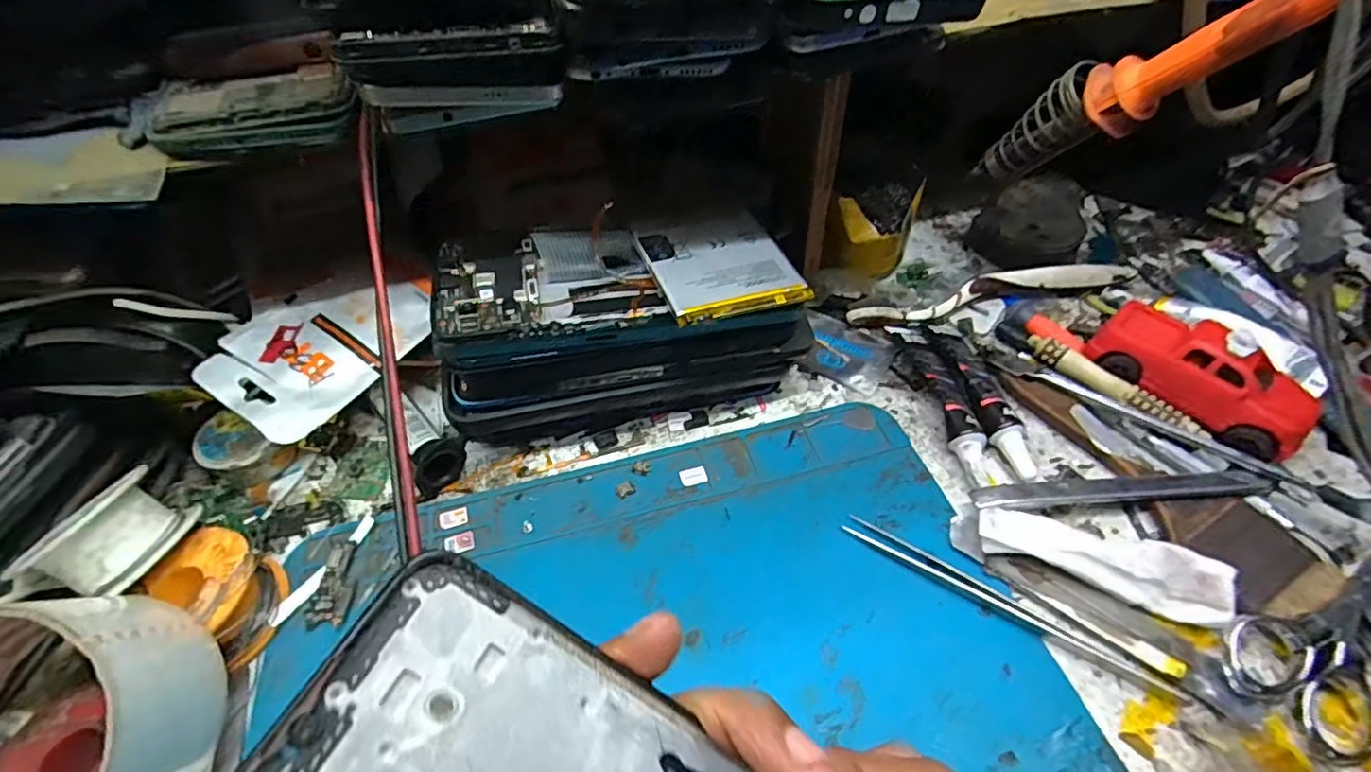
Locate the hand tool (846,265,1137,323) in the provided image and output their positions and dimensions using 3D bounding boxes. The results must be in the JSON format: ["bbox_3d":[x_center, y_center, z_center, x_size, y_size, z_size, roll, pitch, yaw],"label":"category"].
[{"bbox_3d":[0.180,-0.055,0.362,0.176,0.017,0.021,-12,49,-7],"label":"hand tool"}]

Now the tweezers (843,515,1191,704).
[{"bbox_3d":[0.128,0.086,0.251,0.129,0.004,0.010,27,55,24],"label":"tweezers"}]

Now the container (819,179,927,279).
[{"bbox_3d":[0.111,-0.090,0.372,0.046,0.055,0.041,15,51,15],"label":"container"}]

